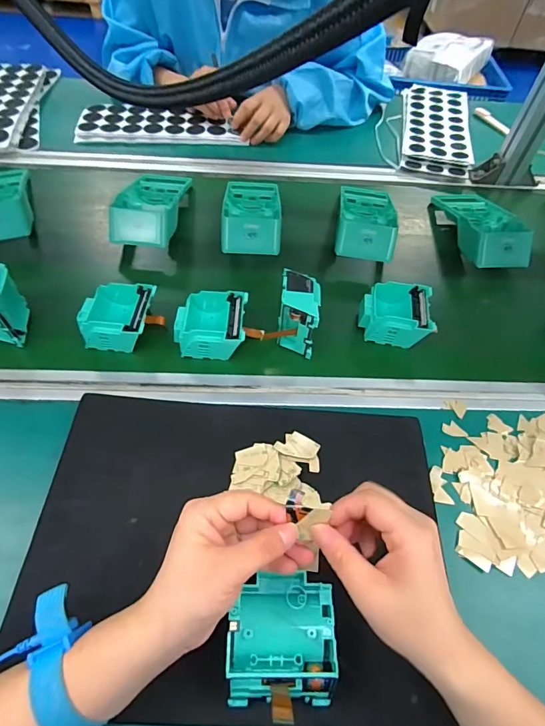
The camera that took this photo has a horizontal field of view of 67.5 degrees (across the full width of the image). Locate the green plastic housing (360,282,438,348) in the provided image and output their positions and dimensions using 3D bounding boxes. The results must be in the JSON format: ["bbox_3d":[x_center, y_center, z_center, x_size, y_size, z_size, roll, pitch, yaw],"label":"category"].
[{"bbox_3d":[0.151,-0.059,0.505,0.084,0.044,0.079,7,52,2],"label":"green plastic housing"}]

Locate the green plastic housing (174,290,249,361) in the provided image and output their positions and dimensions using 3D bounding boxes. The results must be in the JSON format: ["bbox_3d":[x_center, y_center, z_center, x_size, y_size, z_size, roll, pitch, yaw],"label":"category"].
[{"bbox_3d":[-0.071,-0.044,0.475,0.077,0.038,0.078,2,52,-2],"label":"green plastic housing"}]

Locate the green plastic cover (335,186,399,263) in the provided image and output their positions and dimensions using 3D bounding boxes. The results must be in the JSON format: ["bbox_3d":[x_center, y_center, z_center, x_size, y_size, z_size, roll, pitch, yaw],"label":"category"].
[{"bbox_3d":[0.138,-0.220,0.600,0.089,0.040,0.182,9,52,4],"label":"green plastic cover"}]

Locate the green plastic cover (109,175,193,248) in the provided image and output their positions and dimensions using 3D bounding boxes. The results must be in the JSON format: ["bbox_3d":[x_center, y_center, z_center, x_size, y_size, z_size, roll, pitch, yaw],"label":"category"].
[{"bbox_3d":[-0.175,-0.240,0.587,0.087,0.049,0.199,3,52,-1],"label":"green plastic cover"}]

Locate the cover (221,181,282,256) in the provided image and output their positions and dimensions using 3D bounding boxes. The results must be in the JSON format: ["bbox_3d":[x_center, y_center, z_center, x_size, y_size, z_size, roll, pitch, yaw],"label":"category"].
[{"bbox_3d":[-0.029,-0.228,0.595,0.085,0.041,0.182,2,52,-2],"label":"cover"}]

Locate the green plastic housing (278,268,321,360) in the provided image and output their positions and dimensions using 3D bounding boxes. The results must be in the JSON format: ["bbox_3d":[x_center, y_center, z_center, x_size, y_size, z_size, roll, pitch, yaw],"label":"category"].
[{"bbox_3d":[0.028,-0.054,0.469,0.043,0.076,0.071,5,52,1],"label":"green plastic housing"}]

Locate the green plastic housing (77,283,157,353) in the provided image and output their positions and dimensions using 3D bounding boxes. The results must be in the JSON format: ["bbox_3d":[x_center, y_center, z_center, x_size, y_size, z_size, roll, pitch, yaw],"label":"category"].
[{"bbox_3d":[-0.179,-0.055,0.474,0.075,0.038,0.079,4,52,-1],"label":"green plastic housing"}]

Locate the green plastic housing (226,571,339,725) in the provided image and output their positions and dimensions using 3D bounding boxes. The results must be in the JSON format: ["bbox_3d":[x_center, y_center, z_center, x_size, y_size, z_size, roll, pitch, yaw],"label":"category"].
[{"bbox_3d":[0.006,0.200,0.291,0.073,0.035,0.082,0,52,-4],"label":"green plastic housing"}]

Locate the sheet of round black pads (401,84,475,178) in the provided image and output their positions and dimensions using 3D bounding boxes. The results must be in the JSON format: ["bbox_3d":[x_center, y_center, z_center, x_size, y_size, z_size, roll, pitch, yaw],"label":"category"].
[{"bbox_3d":[0.321,-0.468,0.802,0.129,0.020,0.335,12,52,6],"label":"sheet of round black pads"}]

